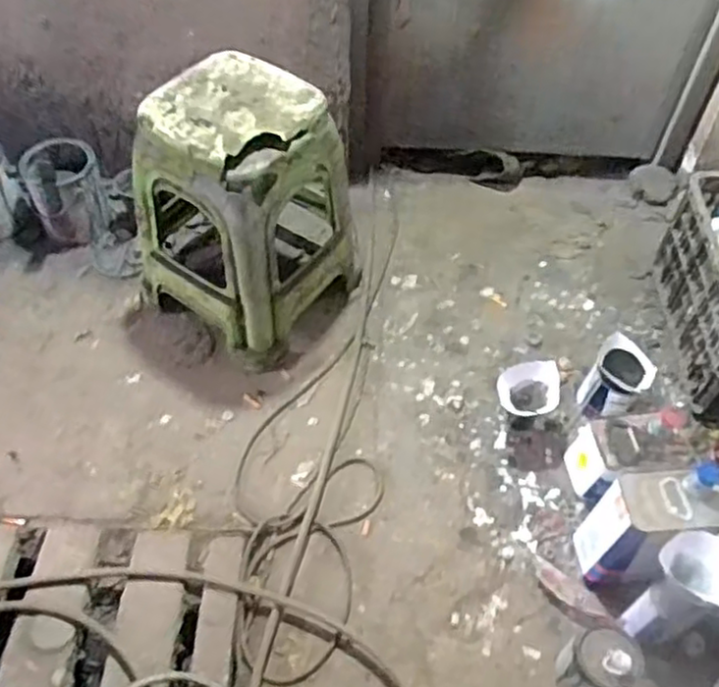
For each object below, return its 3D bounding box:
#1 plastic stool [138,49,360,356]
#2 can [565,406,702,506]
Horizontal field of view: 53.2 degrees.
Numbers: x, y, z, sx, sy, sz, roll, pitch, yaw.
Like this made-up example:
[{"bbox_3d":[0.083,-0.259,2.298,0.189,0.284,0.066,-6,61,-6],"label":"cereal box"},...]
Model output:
[{"bbox_3d":[-0.211,-0.270,1.455,0.331,0.466,0.375,32,58,18],"label":"plastic stool"},{"bbox_3d":[0.505,0.215,1.360,0.185,0.171,0.117,0,54,-2],"label":"can"}]

